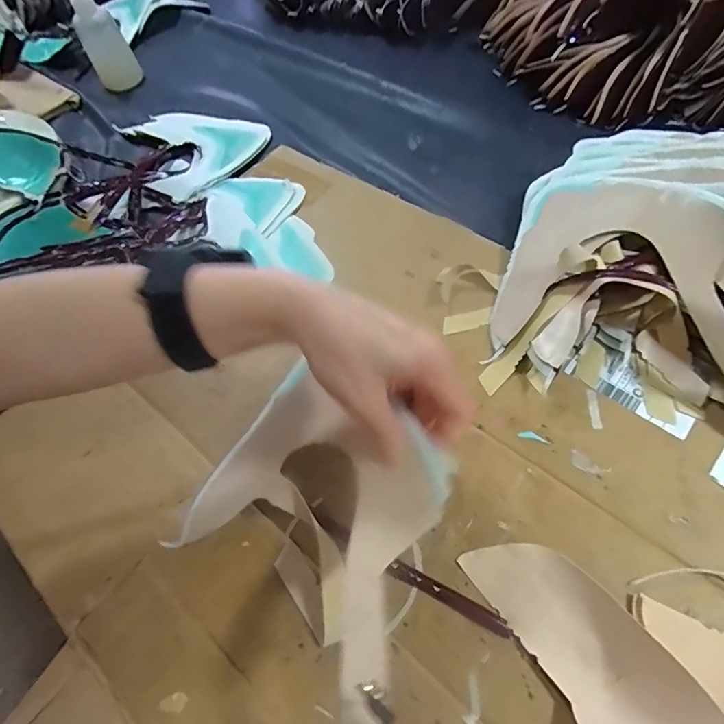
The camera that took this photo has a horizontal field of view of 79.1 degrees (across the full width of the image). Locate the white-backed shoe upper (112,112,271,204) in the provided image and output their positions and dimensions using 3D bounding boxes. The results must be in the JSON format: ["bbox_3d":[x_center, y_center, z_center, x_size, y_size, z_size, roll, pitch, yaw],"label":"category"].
[{"bbox_3d":[-0.236,-0.299,0.599,0.220,0.023,0.172,37,67,24],"label":"white-backed shoe upper"}]

